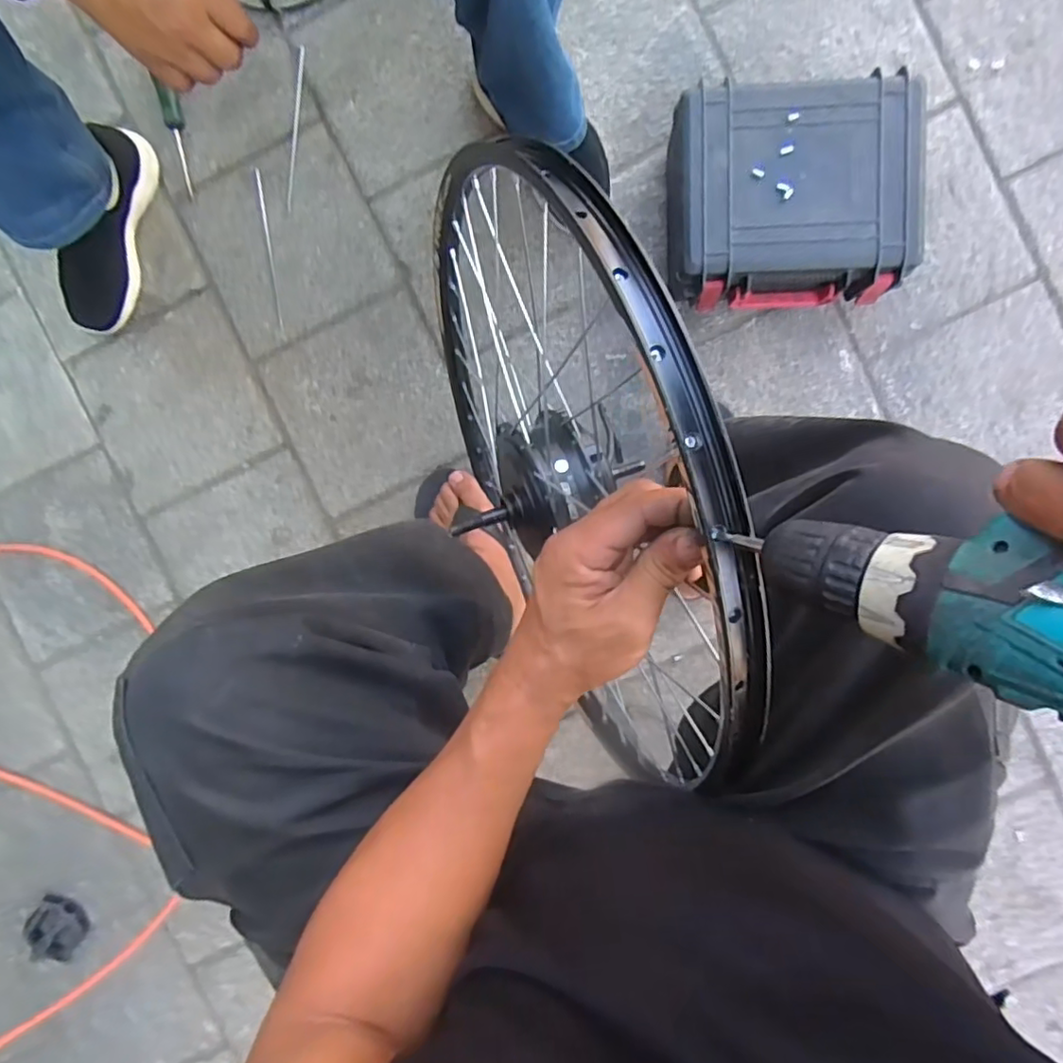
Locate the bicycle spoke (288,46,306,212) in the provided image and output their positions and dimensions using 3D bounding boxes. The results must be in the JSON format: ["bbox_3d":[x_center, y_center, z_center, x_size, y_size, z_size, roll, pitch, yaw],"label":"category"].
[{"bbox_3d":[-0.317,-0.541,0.815,0.009,0.009,0.220,4,94,3],"label":"bicycle spoke"}]

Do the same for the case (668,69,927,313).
[{"bbox_3d":[0.296,-0.385,0.720,0.265,0.115,0.236,-3,93,4],"label":"case"}]

